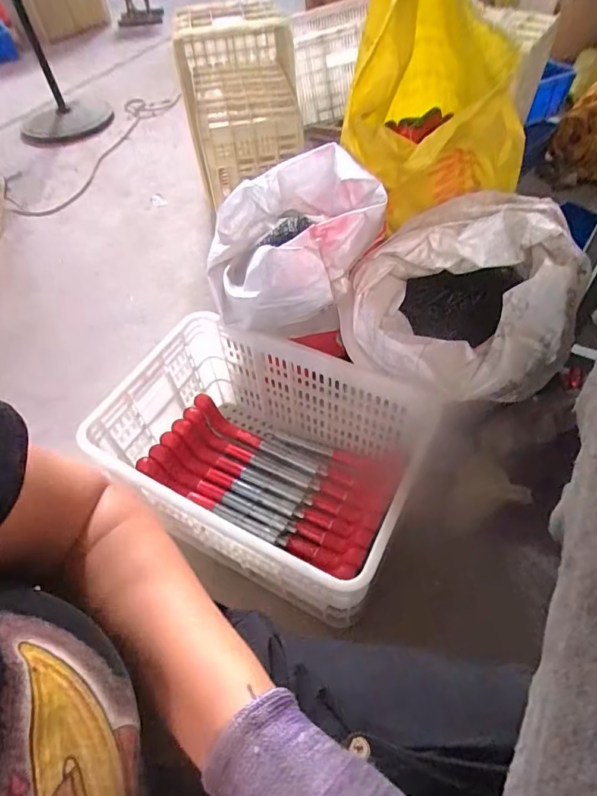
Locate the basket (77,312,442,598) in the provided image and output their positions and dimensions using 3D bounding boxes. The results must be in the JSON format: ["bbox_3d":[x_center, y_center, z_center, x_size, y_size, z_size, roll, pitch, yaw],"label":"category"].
[{"bbox_3d":[-0.070,0.108,0.862,0.507,0.277,0.342,24,58,20],"label":"basket"}]

